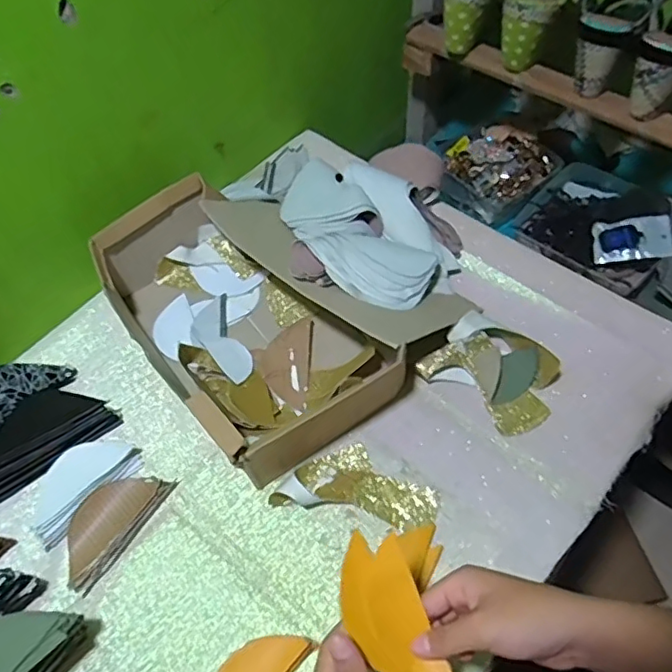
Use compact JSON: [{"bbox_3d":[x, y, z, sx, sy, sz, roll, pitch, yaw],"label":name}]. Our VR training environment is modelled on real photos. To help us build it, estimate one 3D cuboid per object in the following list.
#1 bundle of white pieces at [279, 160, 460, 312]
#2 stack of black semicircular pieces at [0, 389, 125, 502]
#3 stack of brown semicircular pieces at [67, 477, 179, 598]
[{"bbox_3d":[0.026,-0.144,0.719,0.166,0.071,0.275,-27,59,-14],"label":"bundle of white pieces"},{"bbox_3d":[-0.319,0.102,0.622,0.150,0.030,0.077,-34,61,-18],"label":"stack of black semicircular pieces"},{"bbox_3d":[-0.224,0.182,0.579,0.059,0.017,0.121,28,62,20],"label":"stack of brown semicircular pieces"}]

